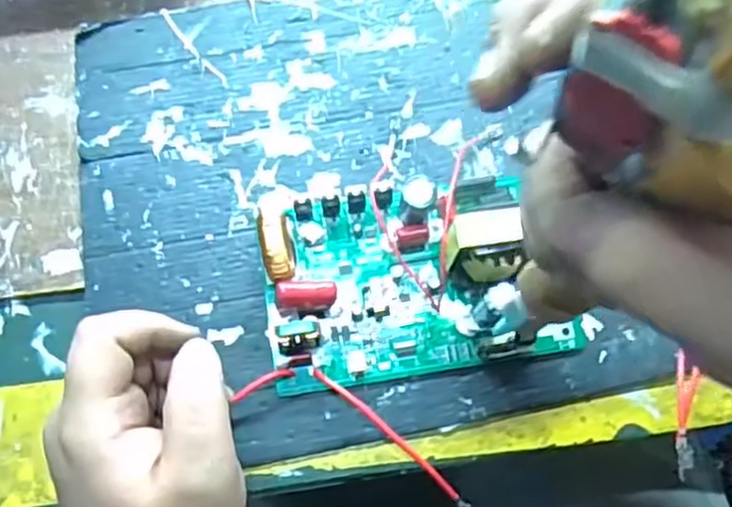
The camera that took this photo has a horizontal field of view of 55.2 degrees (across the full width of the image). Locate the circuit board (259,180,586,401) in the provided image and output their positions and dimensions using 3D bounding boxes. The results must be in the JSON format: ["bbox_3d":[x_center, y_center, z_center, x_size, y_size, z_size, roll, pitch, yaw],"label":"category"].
[{"bbox_3d":[0.022,0.009,0.339,0.138,0.023,0.093,-9,73,-5],"label":"circuit board"}]

